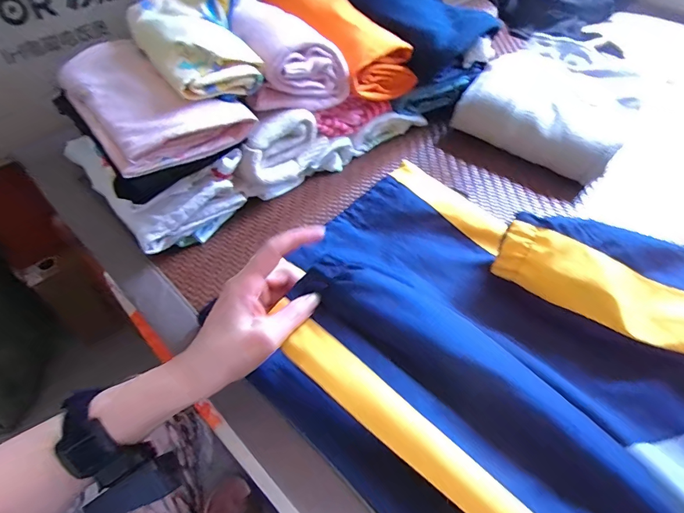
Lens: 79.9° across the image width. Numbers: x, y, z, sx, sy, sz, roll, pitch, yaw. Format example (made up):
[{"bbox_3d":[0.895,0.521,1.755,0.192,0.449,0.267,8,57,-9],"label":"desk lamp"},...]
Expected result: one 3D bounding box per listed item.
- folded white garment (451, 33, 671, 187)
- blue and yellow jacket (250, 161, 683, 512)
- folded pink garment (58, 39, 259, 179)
[{"bbox_3d":[0.327,-0.232,0.617,0.256,0.070,0.227,-36,60,-27],"label":"folded white garment"},{"bbox_3d":[0.262,0.133,0.318,0.718,0.093,0.345,33,57,23],"label":"blue and yellow jacket"},{"bbox_3d":[-0.205,-0.171,0.440,0.141,0.052,0.182,-32,58,-25],"label":"folded pink garment"}]

